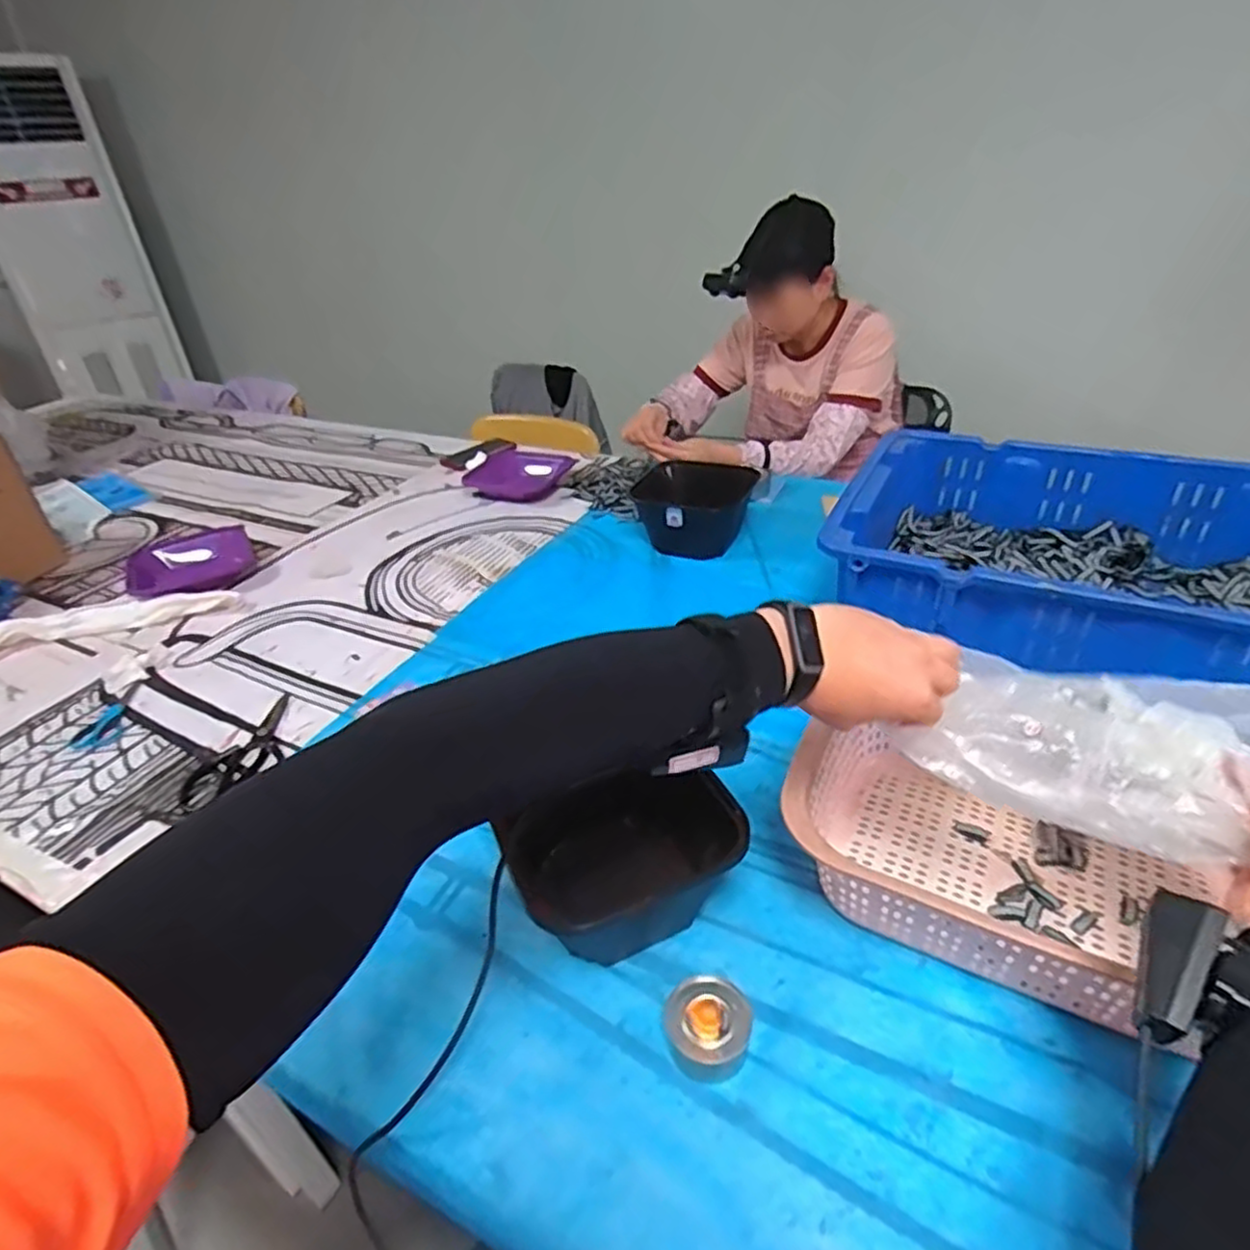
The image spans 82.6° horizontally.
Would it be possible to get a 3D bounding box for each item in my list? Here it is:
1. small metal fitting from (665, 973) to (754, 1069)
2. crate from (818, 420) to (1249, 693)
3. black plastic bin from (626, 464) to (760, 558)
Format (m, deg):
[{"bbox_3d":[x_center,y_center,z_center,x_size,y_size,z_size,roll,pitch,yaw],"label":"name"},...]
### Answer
[{"bbox_3d":[0.060,0.285,0.510,0.057,0.046,0.051,-5,33,-3],"label":"small metal fitting"},{"bbox_3d":[0.594,-0.062,0.837,0.649,0.146,0.428,15,38,25],"label":"crate"},{"bbox_3d":[0.112,-0.187,1.168,0.189,0.101,0.202,5,34,16],"label":"black plastic bin"}]

